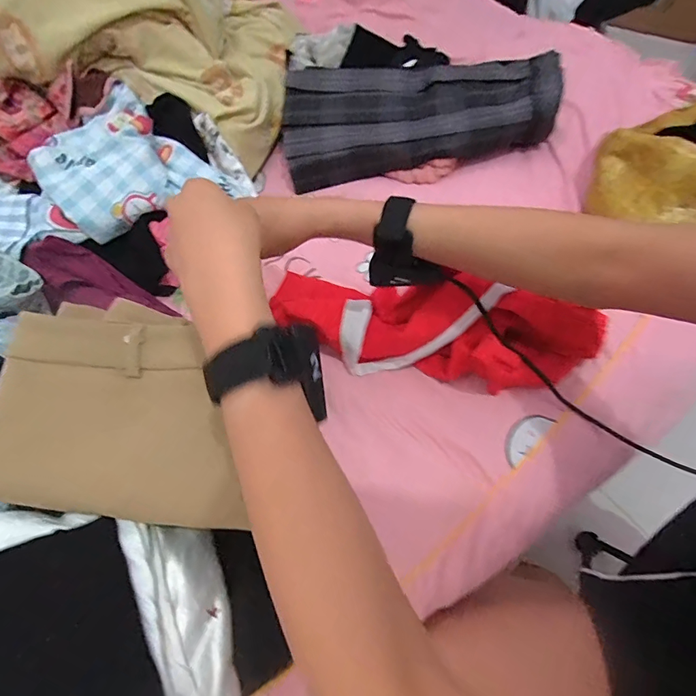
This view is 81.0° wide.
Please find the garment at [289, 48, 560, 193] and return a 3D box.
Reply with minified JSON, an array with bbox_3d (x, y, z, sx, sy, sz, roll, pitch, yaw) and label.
[{"bbox_3d":[0.098,-0.368,0.630,0.397,0.106,0.172,-7,62,1],"label":"garment"}]

